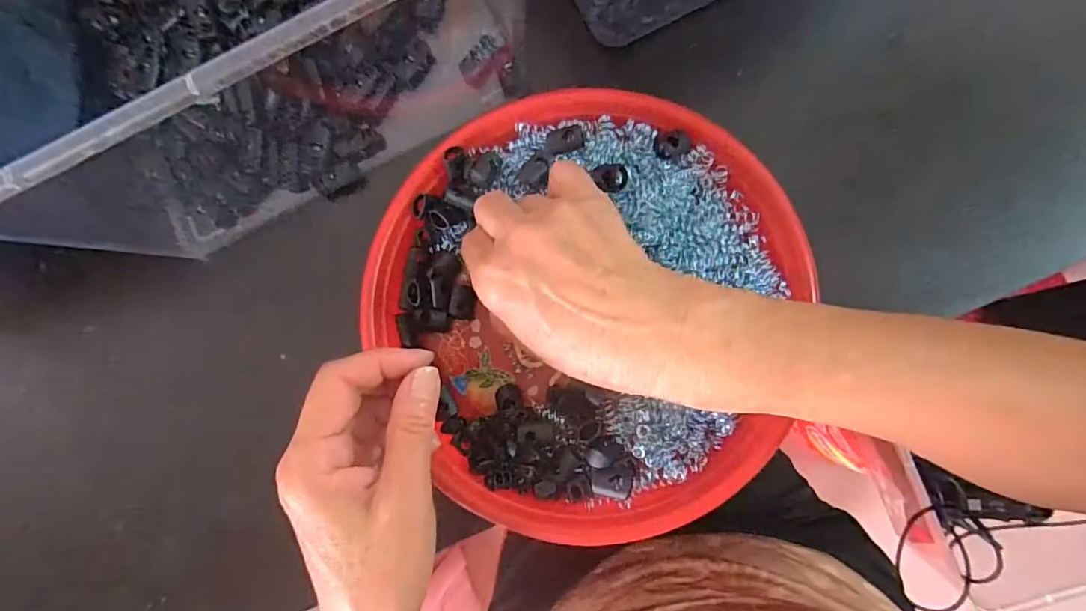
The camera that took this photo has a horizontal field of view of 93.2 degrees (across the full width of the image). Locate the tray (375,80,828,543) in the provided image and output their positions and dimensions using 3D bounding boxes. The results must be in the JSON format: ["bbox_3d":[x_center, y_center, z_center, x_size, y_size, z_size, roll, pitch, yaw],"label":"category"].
[{"bbox_3d":[0.026,-0.003,0.287,0.225,0.027,0.239,-1,83,7],"label":"tray"}]

